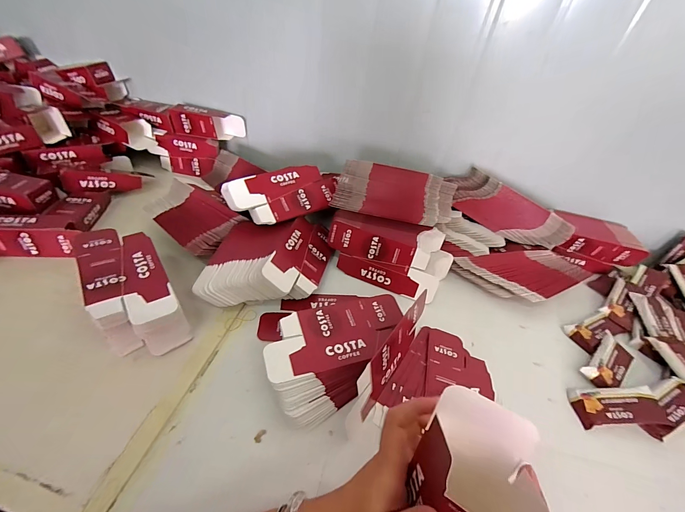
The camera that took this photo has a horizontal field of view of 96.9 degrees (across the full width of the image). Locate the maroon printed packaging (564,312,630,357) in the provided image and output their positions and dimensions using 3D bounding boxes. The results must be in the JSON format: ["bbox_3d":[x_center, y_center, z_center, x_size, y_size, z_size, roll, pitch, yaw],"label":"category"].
[{"bbox_3d":[0.467,0.131,0.554,0.130,0.008,0.054,-16,49,-23],"label":"maroon printed packaging"}]

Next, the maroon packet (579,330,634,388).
[{"bbox_3d":[0.439,0.172,0.497,0.128,0.019,0.048,-26,53,-30],"label":"maroon packet"}]

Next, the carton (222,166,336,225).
[{"bbox_3d":[-0.117,-0.124,0.613,0.210,0.025,0.098,-23,87,-28],"label":"carton"}]

